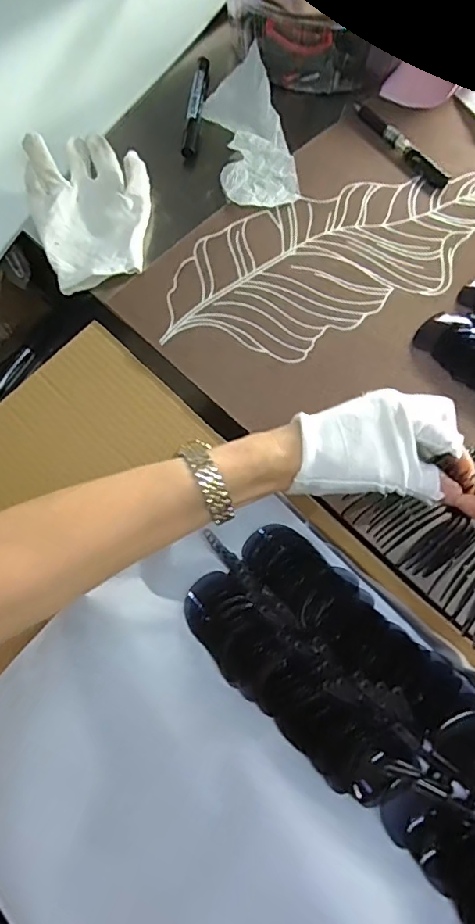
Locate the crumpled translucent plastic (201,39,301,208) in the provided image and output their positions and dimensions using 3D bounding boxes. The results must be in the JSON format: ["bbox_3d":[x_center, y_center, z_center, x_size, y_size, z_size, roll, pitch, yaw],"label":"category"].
[{"bbox_3d":[0.010,-0.327,0.528,0.072,0.025,0.180,-12,70,-4],"label":"crumpled translucent plastic"}]

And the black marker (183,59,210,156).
[{"bbox_3d":[-0.042,-0.372,0.549,0.014,0.009,0.128,6,70,2],"label":"black marker"}]

